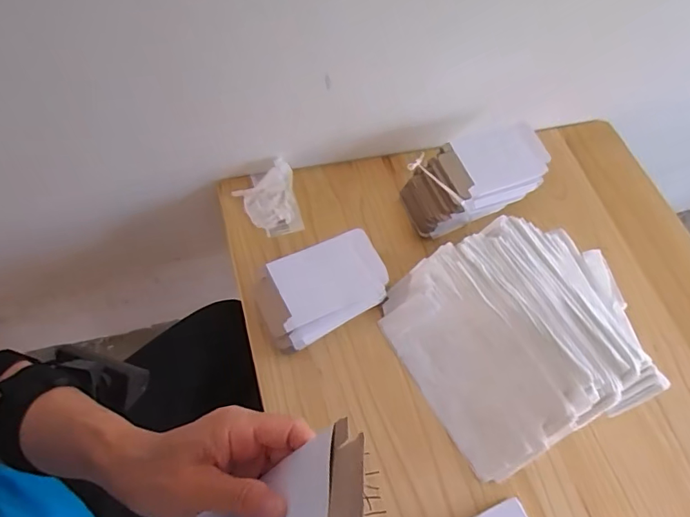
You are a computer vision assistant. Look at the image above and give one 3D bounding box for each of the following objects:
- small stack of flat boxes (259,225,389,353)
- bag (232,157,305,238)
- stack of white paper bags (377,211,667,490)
[{"bbox_3d":[-0.035,0.044,0.678,0.181,0.055,0.116,-28,66,-18],"label":"small stack of flat boxes"},{"bbox_3d":[-0.127,-0.098,0.783,0.098,0.041,0.127,-14,63,-11],"label":"bag"},{"bbox_3d":[0.260,0.092,0.669,0.350,0.069,0.308,-27,66,-17],"label":"stack of white paper bags"}]

